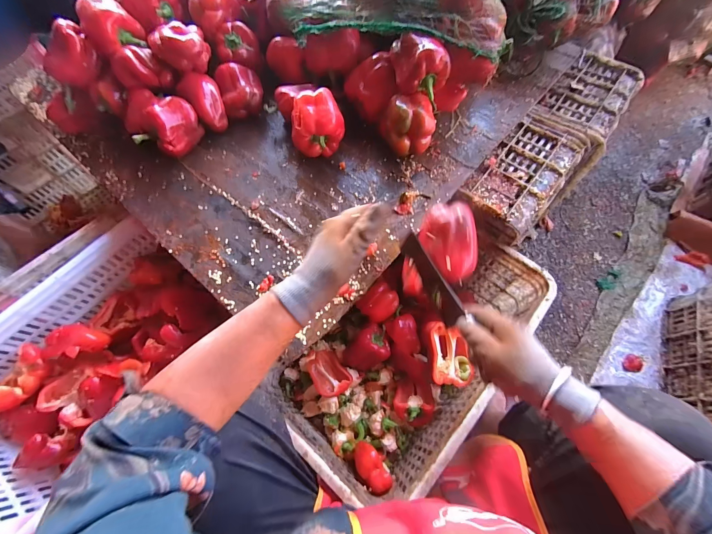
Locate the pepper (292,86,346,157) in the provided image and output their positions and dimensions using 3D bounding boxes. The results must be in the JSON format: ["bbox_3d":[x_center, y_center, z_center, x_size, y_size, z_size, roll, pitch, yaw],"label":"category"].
[{"bbox_3d":[-0.071,-0.265,0.568,0.092,0.087,0.077,-5,65,-2],"label":"pepper"}]

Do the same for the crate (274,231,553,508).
[{"bbox_3d":[0.108,0.159,0.646,0.302,0.258,0.511,41,72,17],"label":"crate"}]

